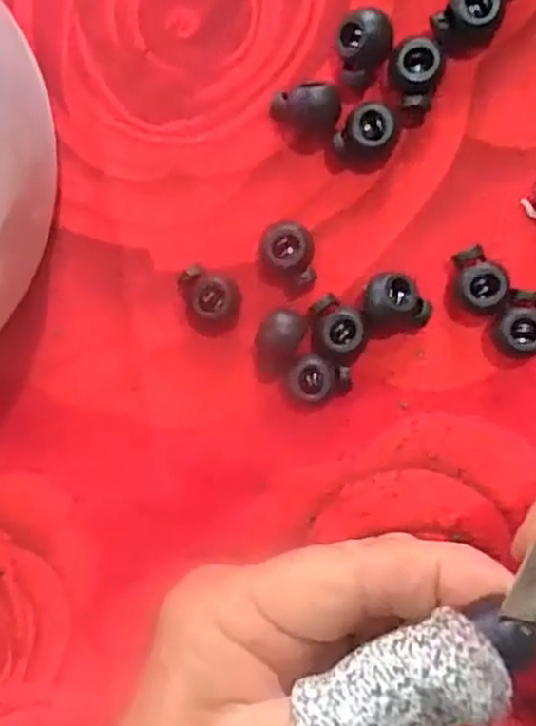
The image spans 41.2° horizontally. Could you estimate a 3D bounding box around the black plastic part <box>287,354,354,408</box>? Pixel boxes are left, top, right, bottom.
[{"bbox_3d":[0.015,0.005,0.209,0.017,0.011,0.014,6,94,6],"label":"black plastic part"}]

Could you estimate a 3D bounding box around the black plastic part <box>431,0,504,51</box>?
[{"bbox_3d":[0.056,-0.095,0.197,0.015,0.011,0.014,42,97,2],"label":"black plastic part"}]

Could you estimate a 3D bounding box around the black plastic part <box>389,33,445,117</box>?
[{"bbox_3d":[0.041,-0.080,0.199,0.015,0.011,0.018,8,94,6],"label":"black plastic part"}]

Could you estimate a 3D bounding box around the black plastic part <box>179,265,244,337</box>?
[{"bbox_3d":[-0.018,-0.018,0.211,0.019,0.009,0.018,0,93,6],"label":"black plastic part"}]

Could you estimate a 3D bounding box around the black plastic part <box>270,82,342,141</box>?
[{"bbox_3d":[0.011,-0.072,0.203,0.019,0.011,0.014,8,94,6],"label":"black plastic part"}]

